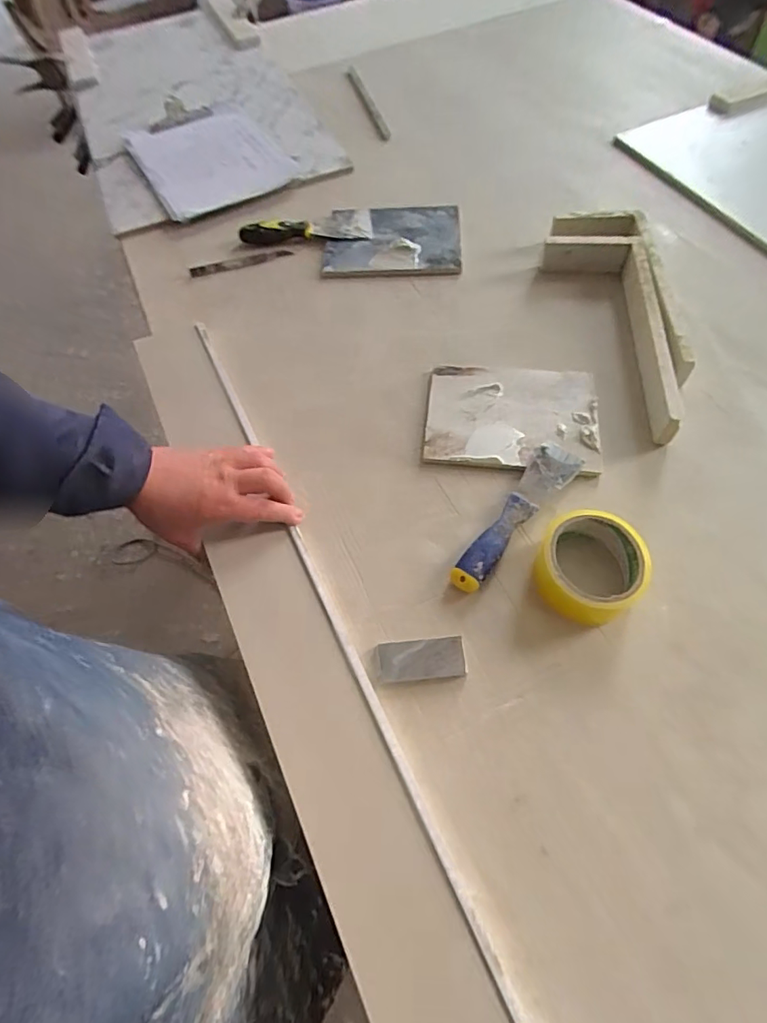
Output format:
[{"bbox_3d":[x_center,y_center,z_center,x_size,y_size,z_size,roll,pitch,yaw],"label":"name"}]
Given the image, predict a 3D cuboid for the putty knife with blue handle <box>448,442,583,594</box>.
[{"bbox_3d":[0.129,0.002,0.529,0.044,0.021,0.190,38,69,22],"label":"putty knife with blue handle"}]

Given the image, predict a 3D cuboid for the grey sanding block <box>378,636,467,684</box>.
[{"bbox_3d":[0.034,0.130,0.466,0.076,0.010,0.034,-5,60,1],"label":"grey sanding block"}]

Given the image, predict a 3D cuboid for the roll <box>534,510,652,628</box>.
[{"bbox_3d":[0.186,0.050,0.479,0.089,0.051,0.091,-2,60,3],"label":"roll"}]

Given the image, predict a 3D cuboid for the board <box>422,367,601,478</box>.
[{"bbox_3d":[0.142,-0.107,0.593,0.183,0.019,0.140,6,61,7],"label":"board"}]

